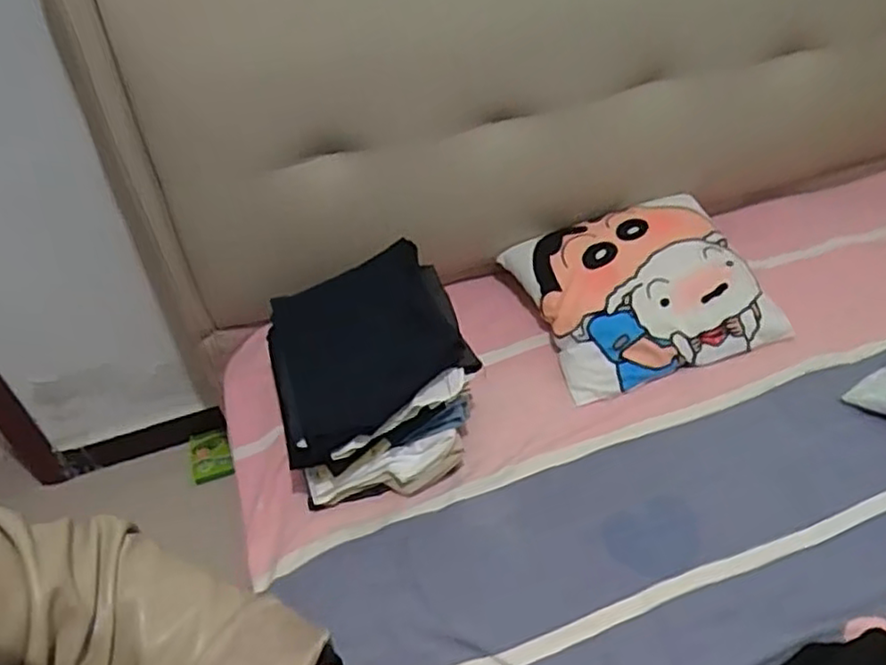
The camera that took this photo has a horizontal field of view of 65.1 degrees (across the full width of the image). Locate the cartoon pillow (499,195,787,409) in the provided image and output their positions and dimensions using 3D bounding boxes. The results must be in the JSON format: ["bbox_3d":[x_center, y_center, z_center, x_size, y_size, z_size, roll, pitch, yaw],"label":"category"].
[{"bbox_3d":[0.356,-0.082,1.256,0.386,0.135,0.343,-15,46,-11],"label":"cartoon pillow"}]

